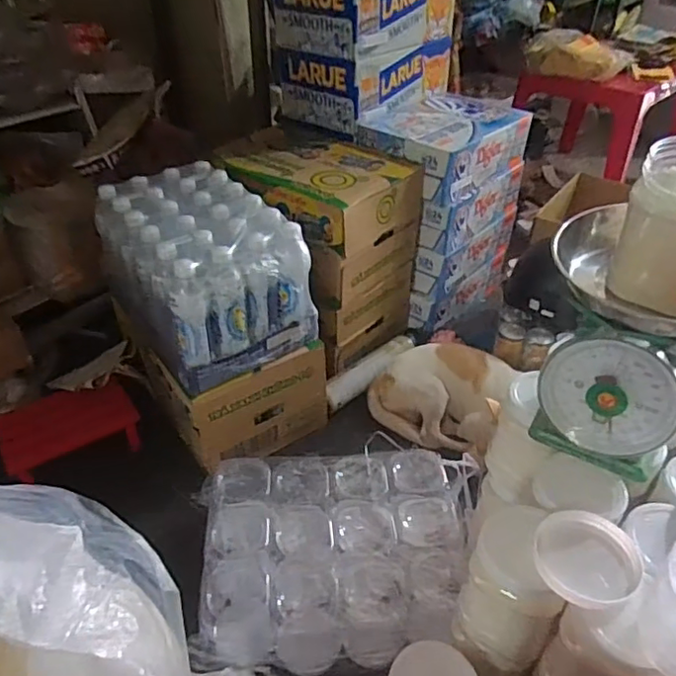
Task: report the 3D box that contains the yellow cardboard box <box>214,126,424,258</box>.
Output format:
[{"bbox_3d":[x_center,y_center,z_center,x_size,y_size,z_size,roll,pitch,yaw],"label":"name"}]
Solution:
[{"bbox_3d":[-0.075,-0.328,1.256,0.411,0.108,0.316,27,46,30],"label":"yellow cardboard box"}]

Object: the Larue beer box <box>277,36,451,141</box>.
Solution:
[{"bbox_3d":[0.071,-0.635,1.418,0.361,0.152,0.261,-31,48,-33],"label":"Larue beer box"}]

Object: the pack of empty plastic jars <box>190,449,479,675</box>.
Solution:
[{"bbox_3d":[0.006,0.334,0.909,0.412,0.154,0.302,-4,39,-5],"label":"pack of empty plastic jars"}]

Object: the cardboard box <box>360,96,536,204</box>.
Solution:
[{"bbox_3d":[0.249,-0.451,1.349,0.247,0.119,0.357,31,48,32],"label":"cardboard box"}]

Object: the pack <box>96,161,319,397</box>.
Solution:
[{"bbox_3d":[-0.251,-0.126,1.071,0.252,0.228,0.379,-25,45,-28],"label":"pack"}]

